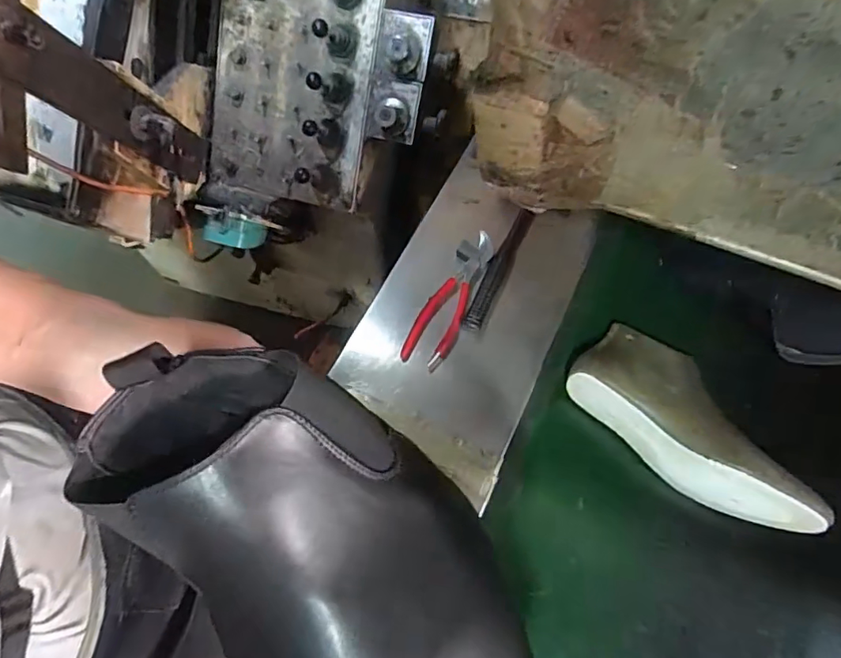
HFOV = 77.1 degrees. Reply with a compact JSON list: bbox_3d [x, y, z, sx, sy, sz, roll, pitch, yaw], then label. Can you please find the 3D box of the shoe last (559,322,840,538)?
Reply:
[{"bbox_3d":[0.296,0.096,0.561,0.266,0.079,0.122,41,74,19],"label":"shoe last"}]

